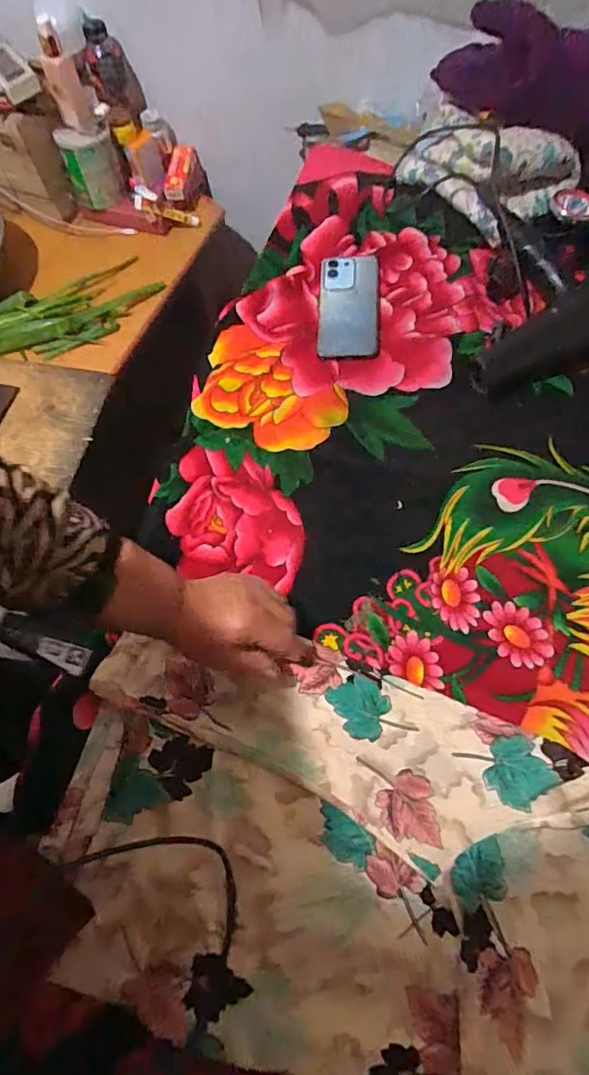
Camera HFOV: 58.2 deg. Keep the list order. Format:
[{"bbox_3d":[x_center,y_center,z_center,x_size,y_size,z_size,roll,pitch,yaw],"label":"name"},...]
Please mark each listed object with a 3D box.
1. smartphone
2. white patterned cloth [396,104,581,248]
[{"bbox_3d":[0.071,-0.304,0.692,0.077,0.010,0.160,2,69,2],"label":"smartphone"},{"bbox_3d":[0.247,-0.486,0.702,0.221,0.104,0.118,31,72,15],"label":"white patterned cloth"}]

